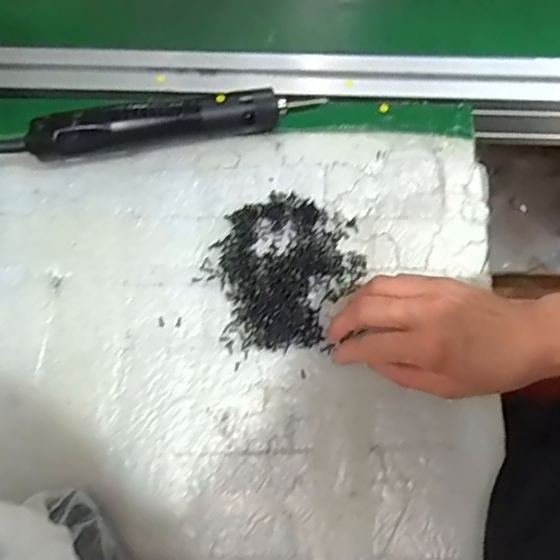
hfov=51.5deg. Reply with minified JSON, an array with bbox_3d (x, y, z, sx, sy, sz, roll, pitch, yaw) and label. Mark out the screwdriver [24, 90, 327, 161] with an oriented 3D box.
[{"bbox_3d":[-0.084,-0.131,0.471,0.226,0.041,0.031,-13,76,-4],"label":"screwdriver"}]

